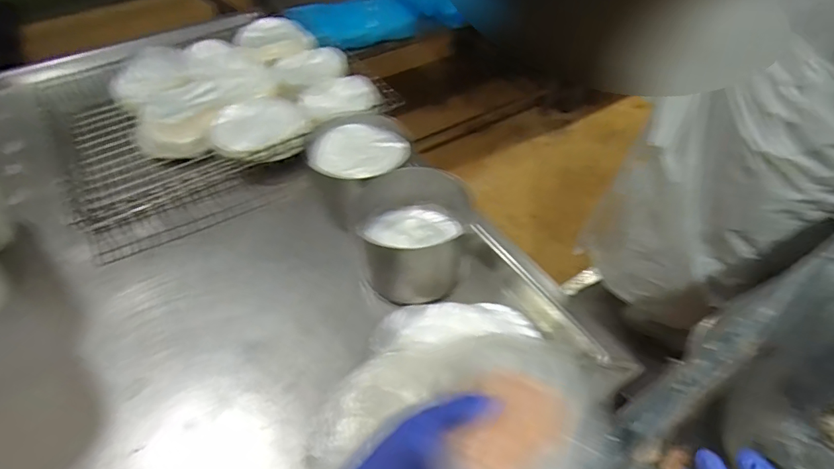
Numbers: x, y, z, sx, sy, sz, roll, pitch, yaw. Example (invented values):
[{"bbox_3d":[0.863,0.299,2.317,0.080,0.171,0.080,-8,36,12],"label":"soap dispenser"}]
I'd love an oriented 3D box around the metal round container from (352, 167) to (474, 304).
[{"bbox_3d":[0.000,-0.001,0.608,0.149,0.094,0.143,-16,50,-13],"label":"metal round container"}]

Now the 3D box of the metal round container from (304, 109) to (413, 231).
[{"bbox_3d":[-0.080,-0.106,0.683,0.142,0.082,0.143,0,48,0],"label":"metal round container"}]

